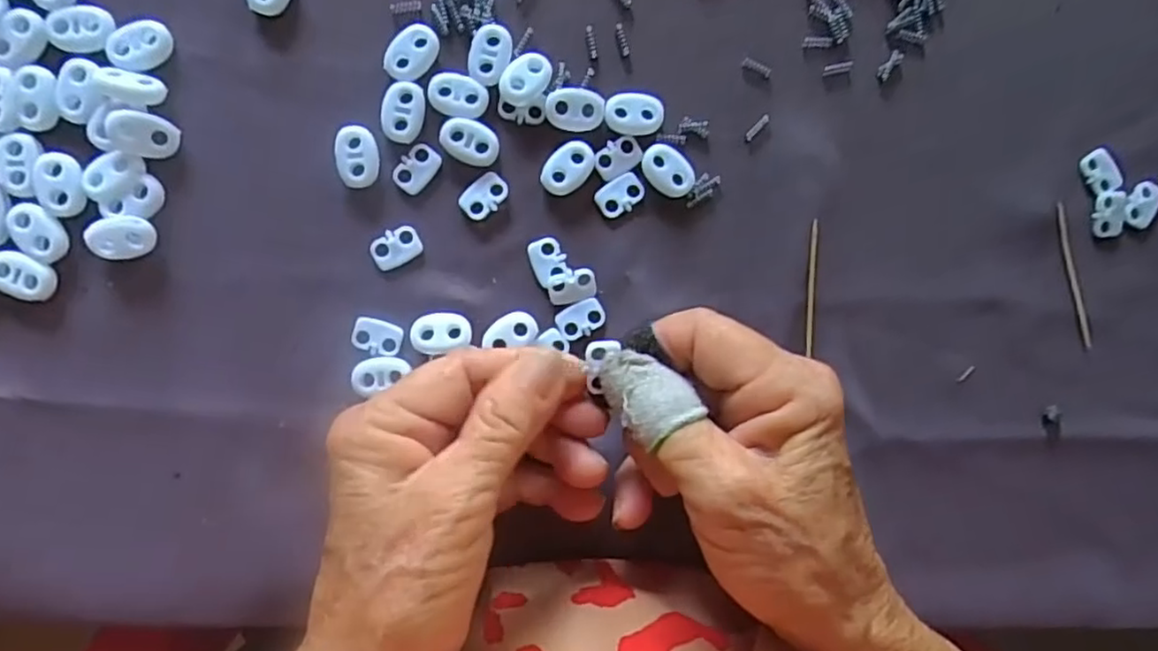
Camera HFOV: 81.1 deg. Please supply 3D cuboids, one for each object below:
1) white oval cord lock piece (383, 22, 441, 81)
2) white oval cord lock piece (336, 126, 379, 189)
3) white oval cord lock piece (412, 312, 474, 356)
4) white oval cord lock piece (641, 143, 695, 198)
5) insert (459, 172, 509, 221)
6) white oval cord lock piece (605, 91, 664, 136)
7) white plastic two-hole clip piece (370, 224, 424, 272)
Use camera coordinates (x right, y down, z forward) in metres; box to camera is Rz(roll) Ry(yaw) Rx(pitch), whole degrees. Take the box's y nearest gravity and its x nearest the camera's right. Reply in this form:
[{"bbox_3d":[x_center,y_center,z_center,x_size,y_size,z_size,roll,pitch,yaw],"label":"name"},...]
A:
[{"bbox_3d":[-0.062,-0.101,0.250,0.015,0.004,0.022,33,89,-4],"label":"white oval cord lock piece"},{"bbox_3d":[-0.082,-0.063,0.252,0.015,0.005,0.022,-4,91,-4],"label":"white oval cord lock piece"},{"bbox_3d":[-0.052,0.003,0.258,0.022,0.007,0.015,-10,92,-4],"label":"white oval cord lock piece"},{"bbox_3d":[0.035,-0.060,0.262,0.022,0.005,0.016,41,88,-4],"label":"white oval cord lock piece"},{"bbox_3d":[-0.036,-0.049,0.258,0.019,0.004,0.013,-39,94,-3],"label":"insert"},{"bbox_3d":[0.021,-0.081,0.259,0.022,0.004,0.016,-5,92,-4],"label":"white oval cord lock piece"},{"bbox_3d":[-0.069,-0.029,0.256,0.018,0.004,0.013,-29,93,-3],"label":"white plastic two-hole clip piece"}]

